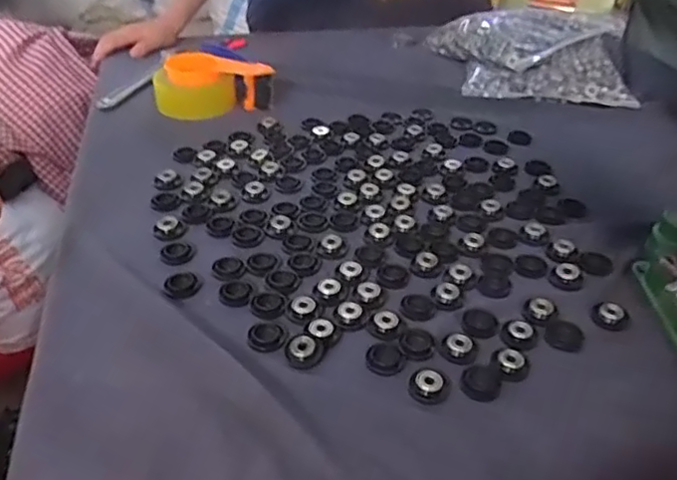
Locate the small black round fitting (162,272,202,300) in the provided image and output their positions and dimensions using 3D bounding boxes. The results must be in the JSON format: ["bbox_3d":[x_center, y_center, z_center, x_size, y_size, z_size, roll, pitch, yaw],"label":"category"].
[{"bbox_3d":[-0.150,0.042,0.599,0.035,0.004,0.036,2,37,-1],"label":"small black round fitting"}]

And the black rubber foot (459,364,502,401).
[{"bbox_3d":[0.119,0.117,0.518,0.031,0.010,0.037,30,44,32],"label":"black rubber foot"}]

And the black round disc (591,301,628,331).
[{"bbox_3d":[0.253,0.069,0.580,0.031,0.007,0.034,2,37,-1],"label":"black round disc"}]

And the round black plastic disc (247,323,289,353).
[{"bbox_3d":[-0.063,0.084,0.550,0.032,0.006,0.035,2,37,-1],"label":"round black plastic disc"}]

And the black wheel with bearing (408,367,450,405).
[{"bbox_3d":[0.075,0.117,0.510,0.032,0.010,0.036,14,38,15],"label":"black wheel with bearing"}]

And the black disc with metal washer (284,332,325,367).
[{"bbox_3d":[-0.030,0.094,0.532,0.033,0.009,0.031,2,37,-1],"label":"black disc with metal washer"}]

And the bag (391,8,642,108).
[{"bbox_3d":[0.294,-0.319,1.047,0.384,0.076,0.255,6,37,5],"label":"bag"}]

